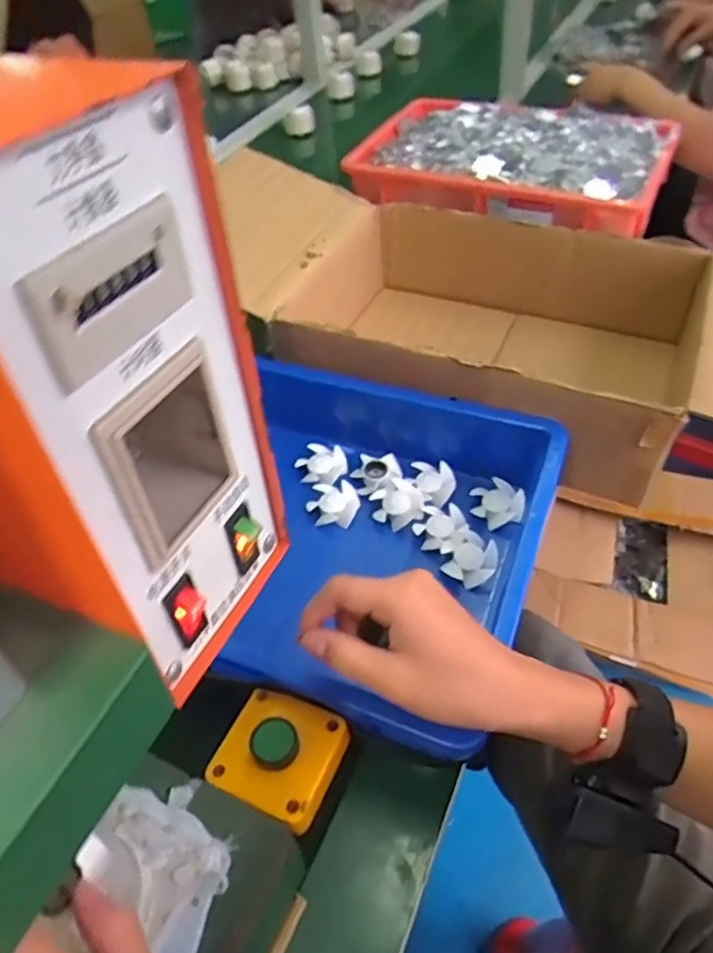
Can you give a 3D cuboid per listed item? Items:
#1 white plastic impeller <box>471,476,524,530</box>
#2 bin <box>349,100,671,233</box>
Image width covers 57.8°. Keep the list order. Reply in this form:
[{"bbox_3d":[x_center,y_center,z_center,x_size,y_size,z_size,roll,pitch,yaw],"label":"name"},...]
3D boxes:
[{"bbox_3d":[0.125,0.023,0.573,0.046,0.015,0.043,22,53,22],"label":"white plastic impeller"},{"bbox_3d":[0.230,-0.482,0.982,0.447,0.084,0.301,15,51,17],"label":"bin"}]

